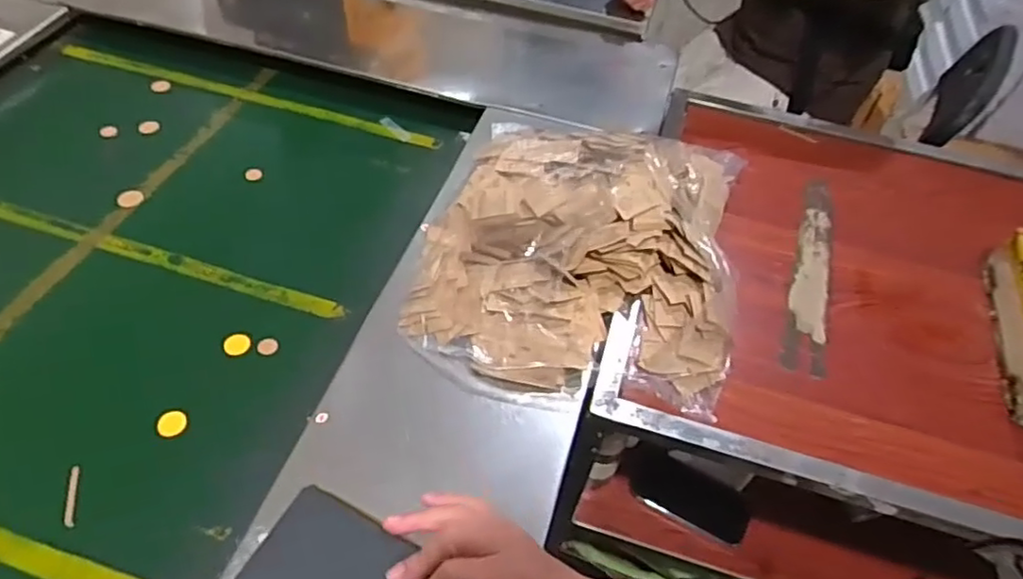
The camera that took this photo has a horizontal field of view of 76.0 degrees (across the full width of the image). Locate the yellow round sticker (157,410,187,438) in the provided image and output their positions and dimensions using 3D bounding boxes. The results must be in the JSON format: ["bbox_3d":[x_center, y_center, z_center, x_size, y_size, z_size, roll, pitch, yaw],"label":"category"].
[{"bbox_3d":[-0.363,0.143,0.700,0.028,0.007,0.028,2,53,-3],"label":"yellow round sticker"}]

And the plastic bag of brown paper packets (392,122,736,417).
[{"bbox_3d":[0.086,-0.064,0.804,0.367,0.103,0.403,13,53,5],"label":"plastic bag of brown paper packets"}]

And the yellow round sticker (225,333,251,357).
[{"bbox_3d":[-0.319,0.064,0.763,0.029,0.005,0.026,-10,79,-8],"label":"yellow round sticker"}]

